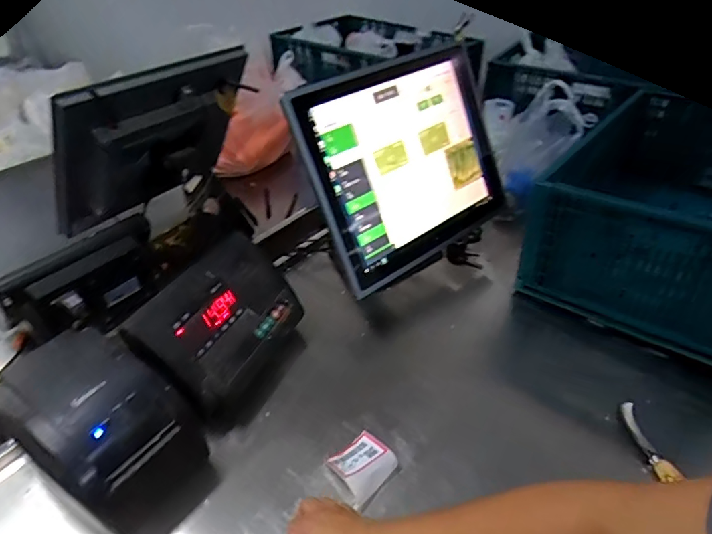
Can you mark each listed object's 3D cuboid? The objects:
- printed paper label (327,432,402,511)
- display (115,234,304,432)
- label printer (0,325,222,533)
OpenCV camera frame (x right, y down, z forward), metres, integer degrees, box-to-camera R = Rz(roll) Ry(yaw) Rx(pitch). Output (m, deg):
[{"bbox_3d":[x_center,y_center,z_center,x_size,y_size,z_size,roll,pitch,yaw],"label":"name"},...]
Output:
[{"bbox_3d":[0.010,0.248,0.620,0.075,0.016,0.072,-28,45,-32],"label":"printed paper label"},{"bbox_3d":[-0.184,0.086,0.723,0.133,0.163,0.244,17,40,21],"label":"display"},{"bbox_3d":[-0.298,0.194,0.597,0.224,0.155,0.152,22,42,26],"label":"label printer"}]

